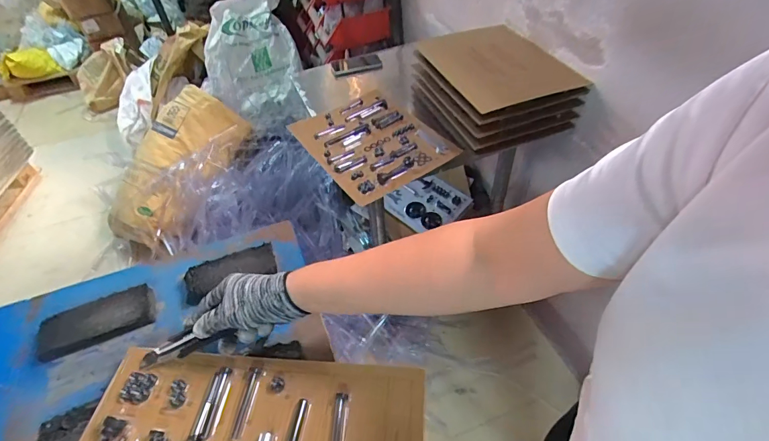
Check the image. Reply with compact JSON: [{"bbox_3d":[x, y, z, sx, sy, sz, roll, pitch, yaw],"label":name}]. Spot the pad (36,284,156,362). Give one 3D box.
[{"bbox_3d":[-0.404,0.143,0.571,0.140,0.034,0.063,-22,50,-19],"label":"pad"}]

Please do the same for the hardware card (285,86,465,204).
[{"bbox_3d":[-0.042,-0.227,1.080,0.311,0.034,0.413,-25,48,-22],"label":"hardware card"}]

